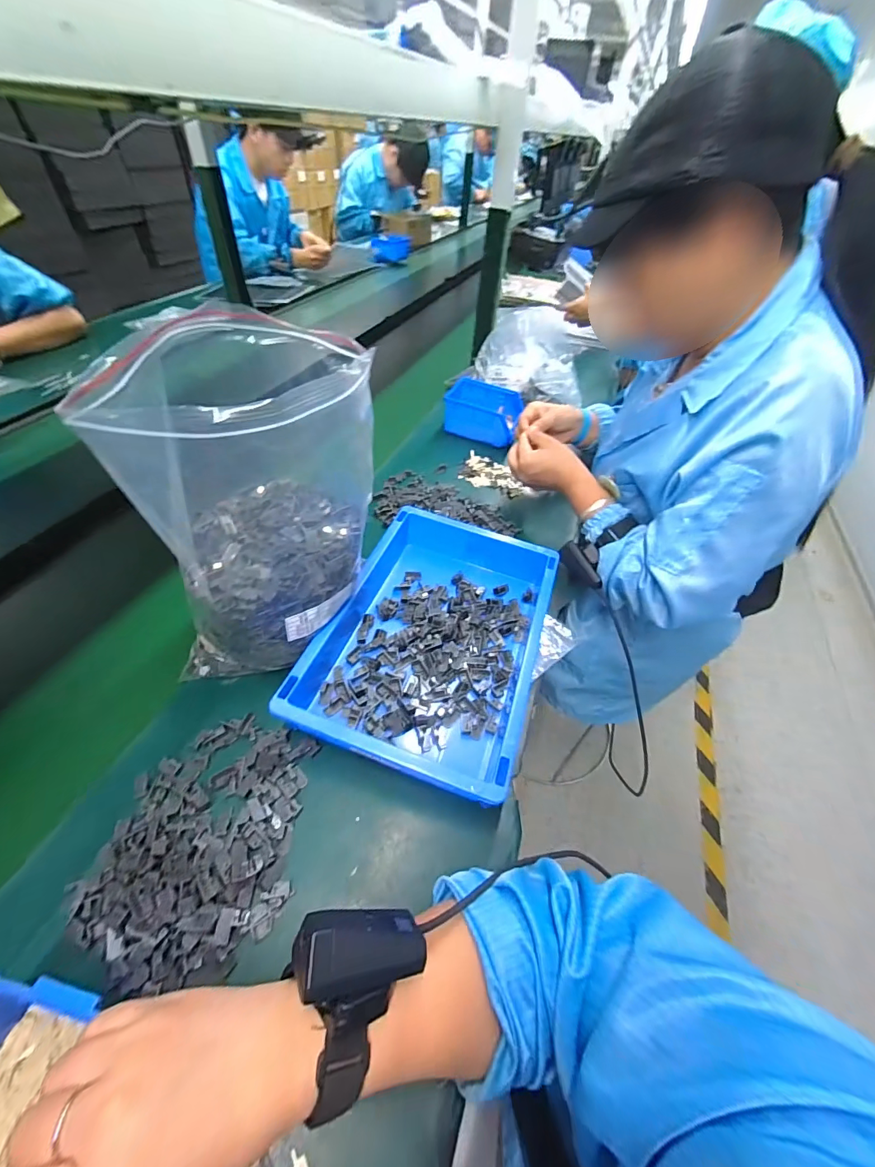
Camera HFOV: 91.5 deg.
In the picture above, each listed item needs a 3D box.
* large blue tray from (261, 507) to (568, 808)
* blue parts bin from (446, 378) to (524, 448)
[{"bbox_3d":[0.004,0.052,0.464,0.213,0.063,0.312,16,48,10],"label":"large blue tray"},{"bbox_3d":[0.090,-0.330,0.828,0.139,0.067,0.125,19,49,12],"label":"blue parts bin"}]

